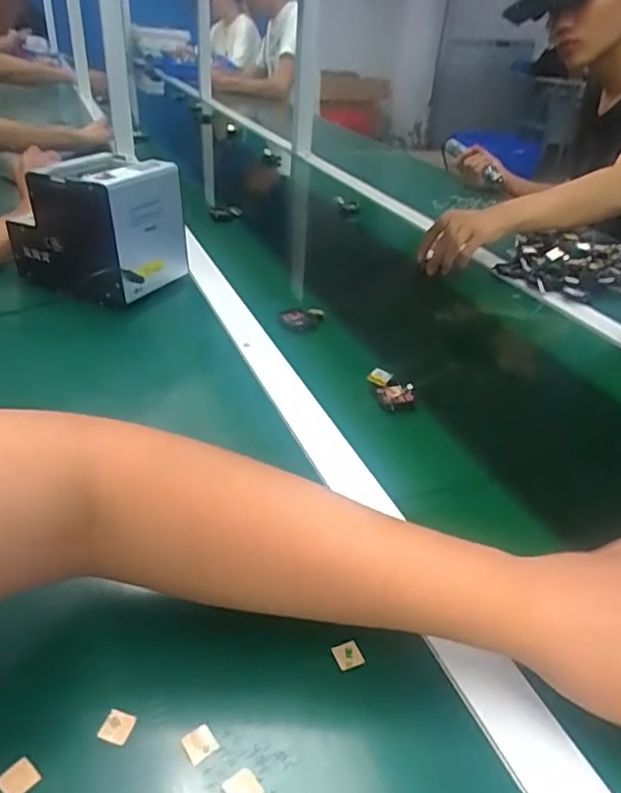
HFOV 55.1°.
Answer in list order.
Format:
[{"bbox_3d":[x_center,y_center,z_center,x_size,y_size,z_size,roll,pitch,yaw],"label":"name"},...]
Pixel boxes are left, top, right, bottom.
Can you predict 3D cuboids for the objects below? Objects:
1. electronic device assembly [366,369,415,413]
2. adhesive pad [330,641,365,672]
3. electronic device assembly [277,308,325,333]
[{"bbox_3d":[0.079,-0.005,0.580,0.034,0.021,0.054,-13,37,-26],"label":"electronic device assembly"},{"bbox_3d":[0.022,0.151,0.347,0.015,0.004,0.015,-28,55,-3],"label":"adhesive pad"},{"bbox_3d":[-0.014,-0.091,0.710,0.056,0.036,0.021,-12,37,-24],"label":"electronic device assembly"}]

